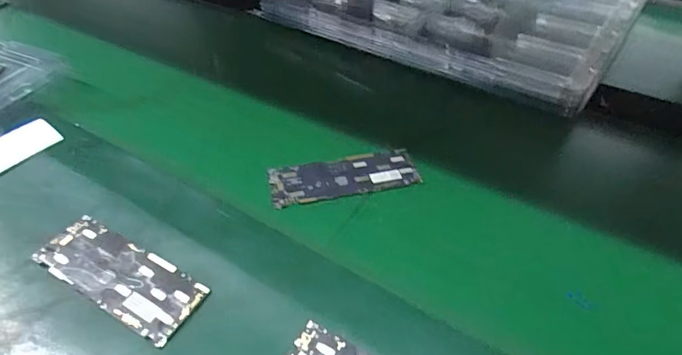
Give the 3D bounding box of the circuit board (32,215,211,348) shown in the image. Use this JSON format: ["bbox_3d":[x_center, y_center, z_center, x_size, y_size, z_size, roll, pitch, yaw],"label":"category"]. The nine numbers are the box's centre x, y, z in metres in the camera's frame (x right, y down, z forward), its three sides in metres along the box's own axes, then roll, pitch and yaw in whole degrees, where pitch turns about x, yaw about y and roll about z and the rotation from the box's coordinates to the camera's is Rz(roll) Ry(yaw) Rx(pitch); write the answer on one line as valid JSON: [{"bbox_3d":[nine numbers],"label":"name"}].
[{"bbox_3d":[-0.149,0.064,0.284,0.124,0.007,0.044,21,49,21],"label":"circuit board"}]

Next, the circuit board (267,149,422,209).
[{"bbox_3d":[0.002,0.000,0.361,0.122,0.006,0.043,-9,45,-8],"label":"circuit board"}]

